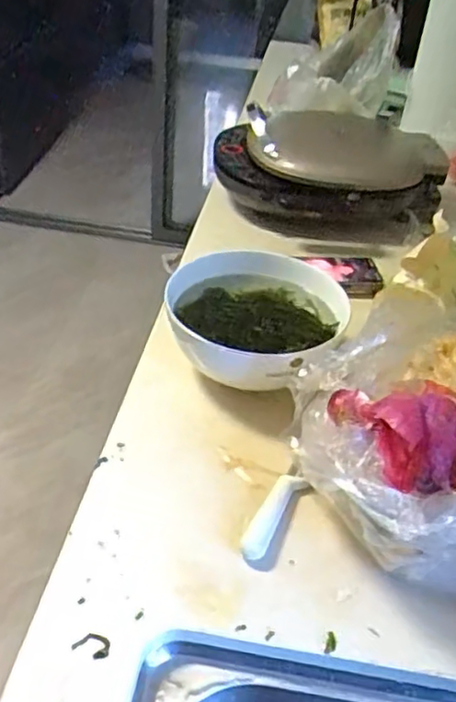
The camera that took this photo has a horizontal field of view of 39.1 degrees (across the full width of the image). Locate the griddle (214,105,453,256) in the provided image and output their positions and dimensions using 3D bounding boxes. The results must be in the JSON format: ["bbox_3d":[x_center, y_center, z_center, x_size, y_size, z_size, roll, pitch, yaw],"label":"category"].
[{"bbox_3d":[0.168,-0.309,1.124,0.392,0.137,0.301,17,40,12],"label":"griddle"}]

